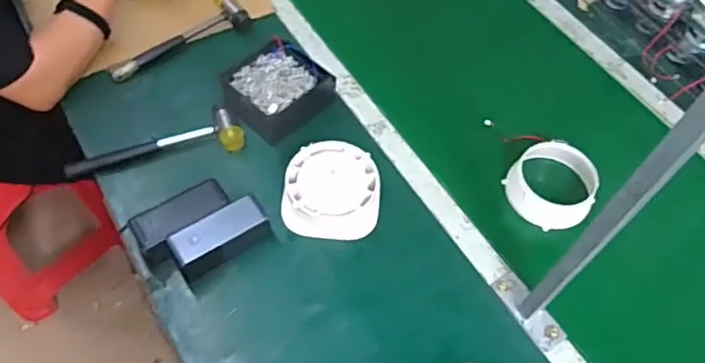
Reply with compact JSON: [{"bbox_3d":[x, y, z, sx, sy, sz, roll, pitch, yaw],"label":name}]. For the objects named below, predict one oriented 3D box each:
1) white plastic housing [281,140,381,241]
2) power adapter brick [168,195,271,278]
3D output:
[{"bbox_3d":[-0.028,0.010,0.844,0.133,0.044,0.141,7,58,1],"label":"white plastic housing"},{"bbox_3d":[-0.176,0.073,0.794,0.128,0.049,0.049,-29,64,-19],"label":"power adapter brick"}]

